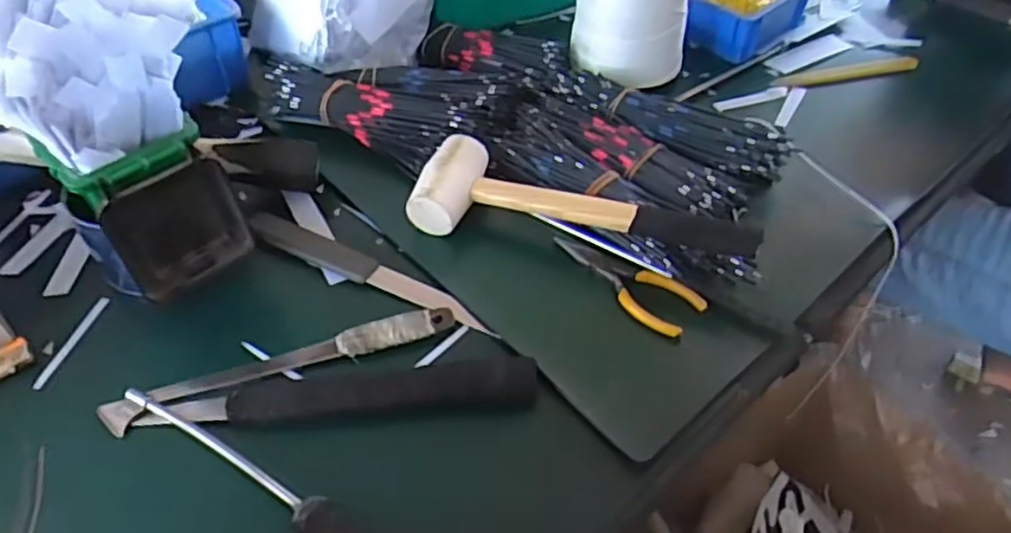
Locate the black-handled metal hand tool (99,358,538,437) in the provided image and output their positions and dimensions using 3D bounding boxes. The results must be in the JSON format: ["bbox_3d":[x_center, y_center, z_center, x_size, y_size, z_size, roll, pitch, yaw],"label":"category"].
[{"bbox_3d":[-0.115,0.080,0.436,0.267,0.027,0.032,-2,47,-2],"label":"black-handled metal hand tool"}]

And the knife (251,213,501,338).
[{"bbox_3d":[-0.102,0.003,0.522,0.219,0.011,0.027,21,50,19],"label":"knife"}]

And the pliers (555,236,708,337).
[{"bbox_3d":[0.086,0.007,0.514,0.123,0.008,0.043,36,56,29],"label":"pliers"}]

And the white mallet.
[{"bbox_3d":[0.057,-0.050,0.536,0.253,0.043,0.080,10,47,9],"label":"white mallet"}]

